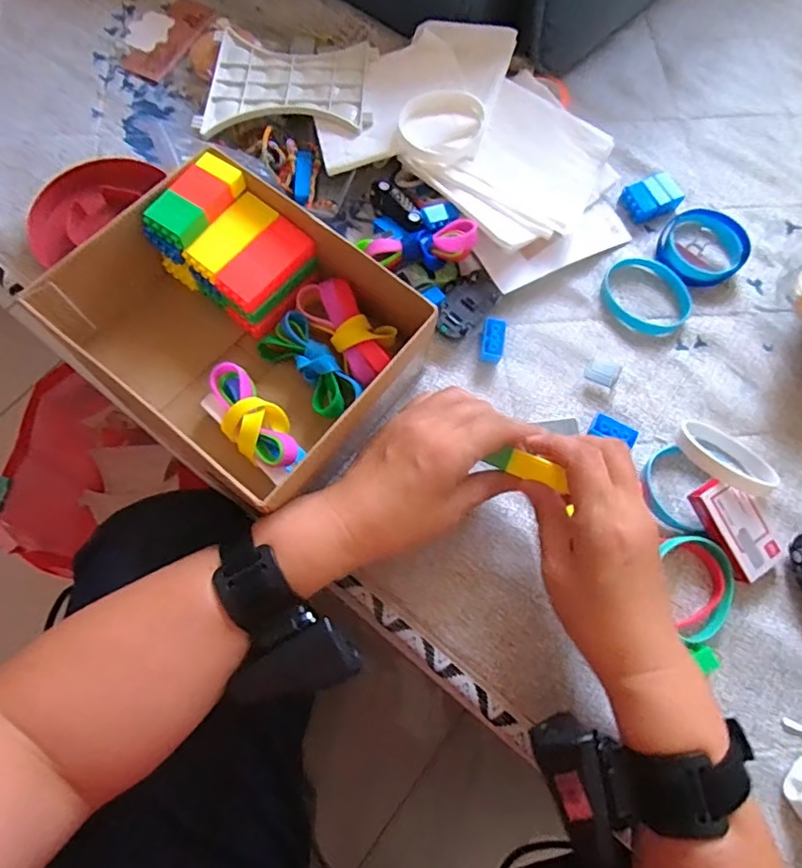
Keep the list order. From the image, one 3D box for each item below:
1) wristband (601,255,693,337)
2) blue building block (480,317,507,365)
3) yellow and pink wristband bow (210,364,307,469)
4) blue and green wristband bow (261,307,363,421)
[{"bbox_3d":[0.199,-0.113,0.463,0.074,0.012,0.062,38,74,11],"label":"wristband"},{"bbox_3d":[0.071,-0.073,0.441,0.018,0.015,0.034,13,71,3],"label":"blue building block"},{"bbox_3d":[-0.097,-0.008,0.376,0.037,0.024,0.090,-40,76,-14],"label":"yellow and pink wristband bow"},{"bbox_3d":[-0.062,-0.047,0.401,0.037,0.023,0.081,-41,76,-14],"label":"blue and green wristband bow"}]

